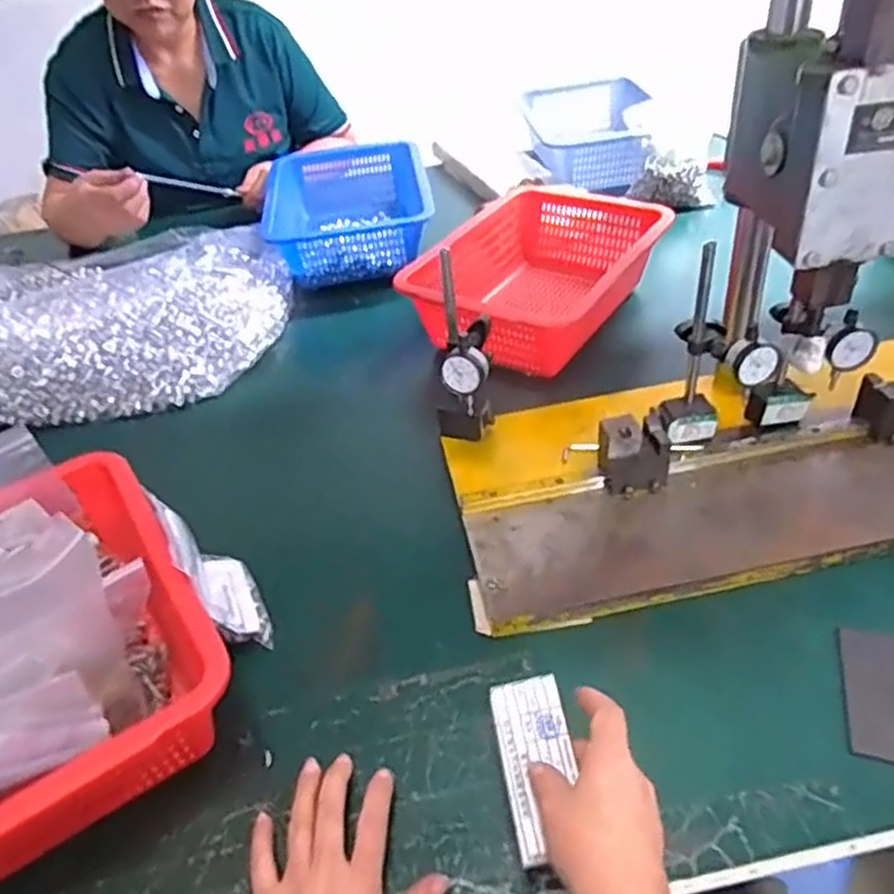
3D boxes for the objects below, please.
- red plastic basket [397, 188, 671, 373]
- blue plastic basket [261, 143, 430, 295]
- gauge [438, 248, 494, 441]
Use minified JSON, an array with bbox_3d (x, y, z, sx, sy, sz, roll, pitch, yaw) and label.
[{"bbox_3d":[0.106,-0.187,0.904,0.243,0.124,0.336,18,45,29],"label":"red plastic basket"},{"bbox_3d":[-0.142,-0.363,1.125,0.234,0.091,0.337,-7,38,2],"label":"blue plastic basket"},{"bbox_3d":[0.013,-0.071,0.665,0.053,0.175,0.076,-3,39,6],"label":"gauge"}]

